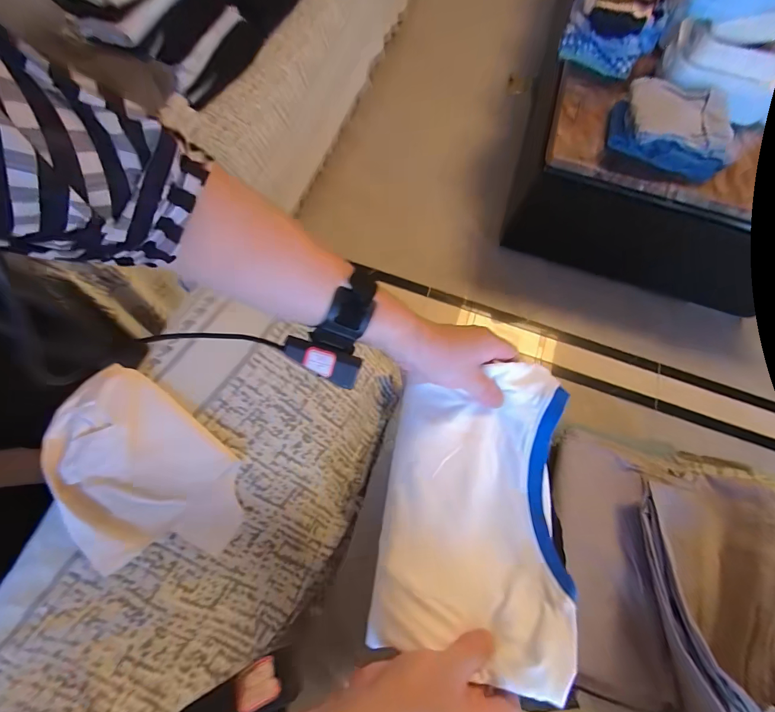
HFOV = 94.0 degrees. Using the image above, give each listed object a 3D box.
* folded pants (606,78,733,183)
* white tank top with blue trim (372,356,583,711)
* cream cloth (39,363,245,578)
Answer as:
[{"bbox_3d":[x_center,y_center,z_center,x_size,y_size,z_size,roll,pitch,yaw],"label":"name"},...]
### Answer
[{"bbox_3d":[0.717,-0.567,0.918,0.282,0.095,0.223,27,73,6],"label":"folded pants"},{"bbox_3d":[0.088,0.131,0.328,0.169,0.052,0.250,9,72,0],"label":"white tank top with blue trim"},{"bbox_3d":[-0.339,0.158,0.480,0.284,0.038,0.190,40,75,10],"label":"cream cloth"}]

